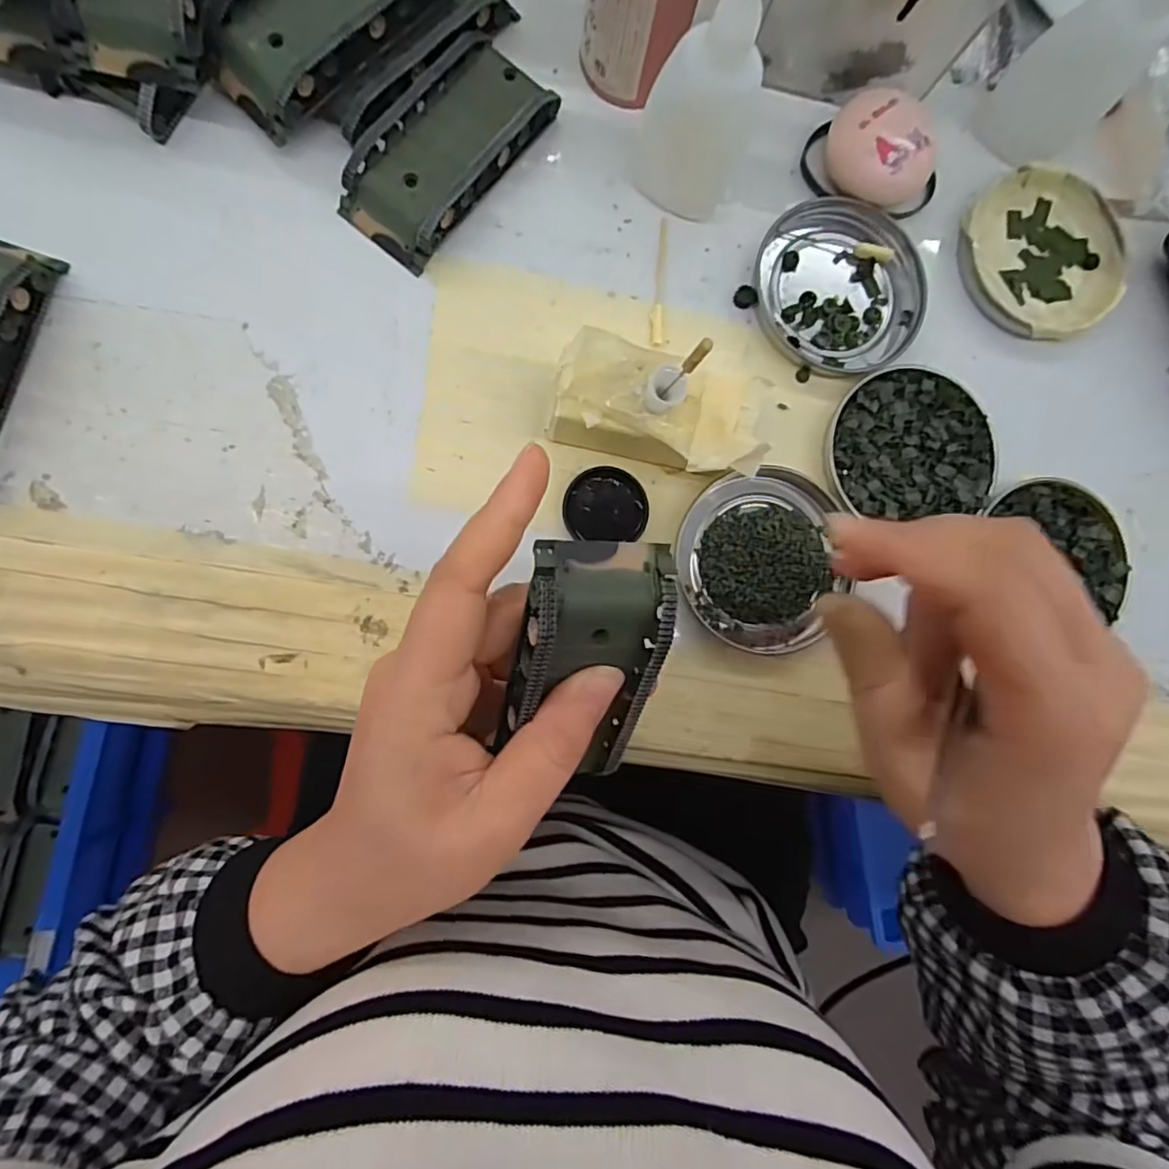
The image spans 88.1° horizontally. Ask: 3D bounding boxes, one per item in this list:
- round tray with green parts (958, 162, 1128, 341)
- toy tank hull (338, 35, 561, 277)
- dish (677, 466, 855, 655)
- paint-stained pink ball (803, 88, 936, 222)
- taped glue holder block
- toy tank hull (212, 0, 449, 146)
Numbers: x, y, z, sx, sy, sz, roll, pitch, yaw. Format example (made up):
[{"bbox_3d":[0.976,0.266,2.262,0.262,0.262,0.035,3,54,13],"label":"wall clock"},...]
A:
[{"bbox_3d":[0.221,-0.159,0.289,0.082,0.011,0.078,0,86,-7],"label":"round tray with green parts"},{"bbox_3d":[-0.057,-0.183,0.253,0.045,0.018,0.097,39,84,-4],"label":"toy tank hull"},{"bbox_3d":[0.076,-0.011,0.261,0.068,0.011,0.078,-4,88,-7],"label":"dish"},{"bbox_3d":[0.132,-0.192,0.272,0.043,0.023,0.055,-41,92,-8],"label":"paint-stained pink ball"},{"bbox_3d":[0.028,-0.069,0.244,0.081,0.044,0.047,5,87,-7],"label":"taped glue holder block"},{"bbox_3d":[-0.102,-0.227,0.243,0.095,0.024,0.048,-45,93,-6],"label":"toy tank hull"}]

